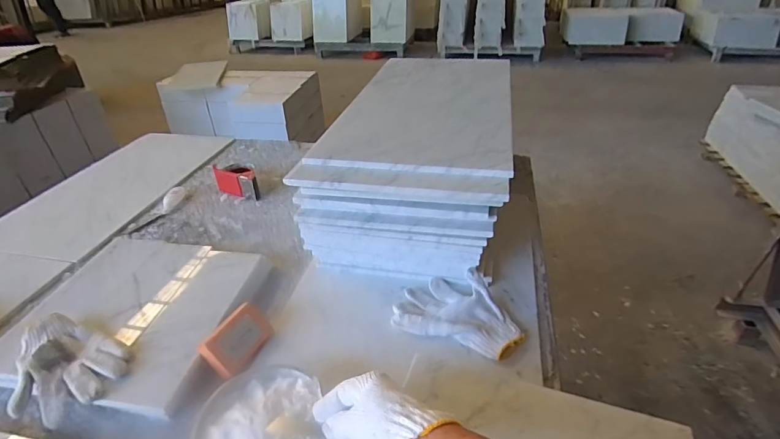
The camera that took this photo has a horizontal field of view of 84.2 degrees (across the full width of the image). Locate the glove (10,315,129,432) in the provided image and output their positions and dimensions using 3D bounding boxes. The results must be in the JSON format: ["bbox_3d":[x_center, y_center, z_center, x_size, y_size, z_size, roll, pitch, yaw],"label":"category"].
[{"bbox_3d":[-0.434,0.203,0.592,0.133,0.071,0.160,-25,41,-29],"label":"glove"}]

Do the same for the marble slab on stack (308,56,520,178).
[{"bbox_3d":[0.080,-0.232,0.837,0.297,0.012,0.590,6,36,11],"label":"marble slab on stack"}]

